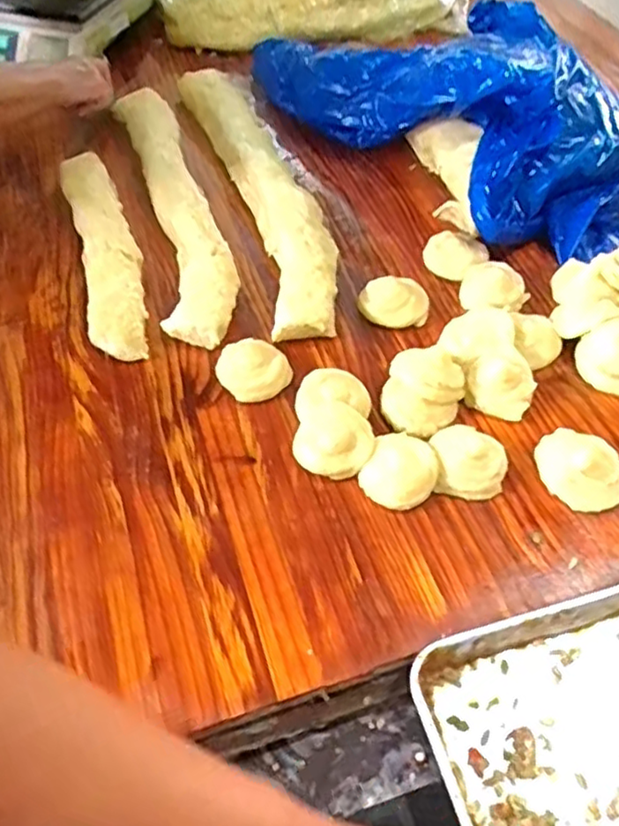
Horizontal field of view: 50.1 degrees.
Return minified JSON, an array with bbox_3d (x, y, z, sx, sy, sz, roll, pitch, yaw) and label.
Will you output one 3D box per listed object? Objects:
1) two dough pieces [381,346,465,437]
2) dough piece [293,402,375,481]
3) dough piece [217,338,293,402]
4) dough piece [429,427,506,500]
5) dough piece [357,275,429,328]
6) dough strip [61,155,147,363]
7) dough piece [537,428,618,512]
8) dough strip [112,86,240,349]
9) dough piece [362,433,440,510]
[{"bbox_3d":[0.123,-0.025,0.715,0.085,0.040,0.095,11,55,10],"label":"two dough pieces"},{"bbox_3d":[0.025,0.028,0.688,0.082,0.039,0.077,-19,56,-11],"label":"dough piece"},{"bbox_3d":[-0.065,-0.052,0.756,0.075,0.028,0.077,-1,54,1],"label":"dough piece"},{"bbox_3d":[0.163,0.045,0.672,0.070,0.035,0.076,-1,54,1],"label":"dough piece"},{"bbox_3d":[0.104,-0.136,0.822,0.086,0.033,0.072,3,54,4],"label":"dough piece"},{"bbox_3d":[-0.269,-0.218,0.868,0.076,0.042,0.372,-16,55,-9],"label":"dough strip"},{"bbox_3d":[0.275,0.054,0.669,0.080,0.025,0.086,-1,54,1],"label":"dough piece"},{"bbox_3d":[-0.198,-0.316,0.952,0.096,0.037,0.599,-23,54,3],"label":"dough strip"},{"bbox_3d":[0.094,0.053,0.664,0.070,0.041,0.084,19,57,15],"label":"dough piece"}]

